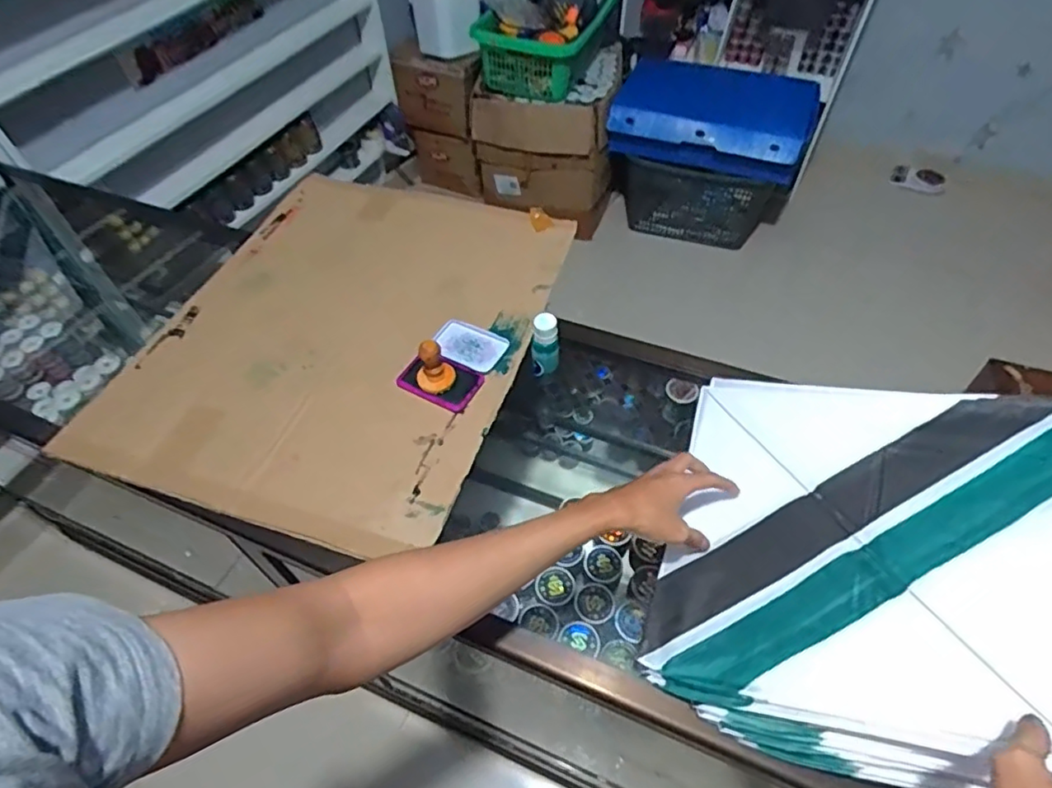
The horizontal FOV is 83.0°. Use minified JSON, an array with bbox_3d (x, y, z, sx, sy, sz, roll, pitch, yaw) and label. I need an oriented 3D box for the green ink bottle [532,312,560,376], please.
[{"bbox_3d":[0.024,-0.058,0.737,0.034,0.093,0.030,-1,53,1],"label":"green ink bottle"}]

